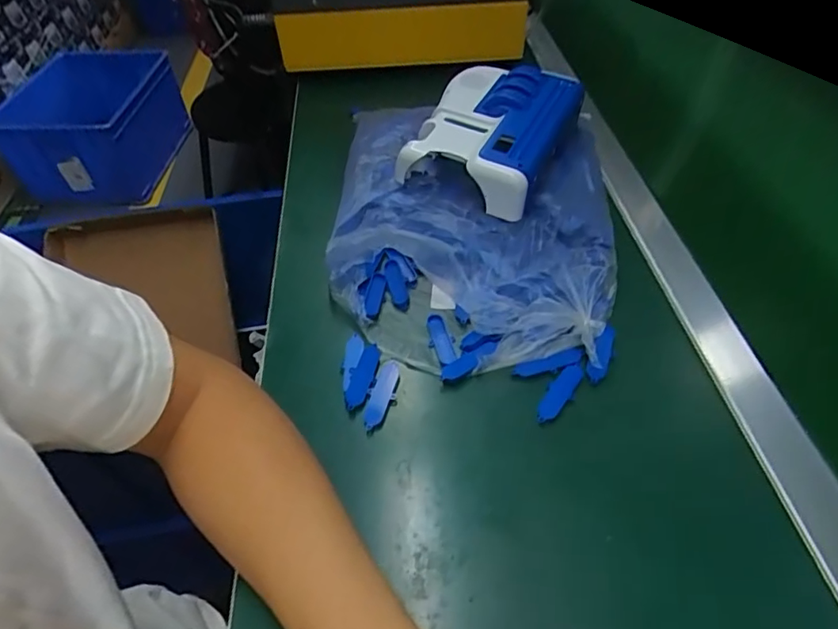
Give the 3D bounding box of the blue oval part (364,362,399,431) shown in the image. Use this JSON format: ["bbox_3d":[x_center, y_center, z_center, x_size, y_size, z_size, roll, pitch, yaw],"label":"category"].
[{"bbox_3d":[-0.028,0.061,0.403,0.017,0.011,0.057,12,61,14],"label":"blue oval part"}]

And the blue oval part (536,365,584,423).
[{"bbox_3d":[0.101,0.056,0.384,0.017,0.005,0.054,26,52,25],"label":"blue oval part"}]

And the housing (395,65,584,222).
[{"bbox_3d":[0.072,-0.177,0.511,0.133,0.077,0.148,21,50,21],"label":"housing"}]

